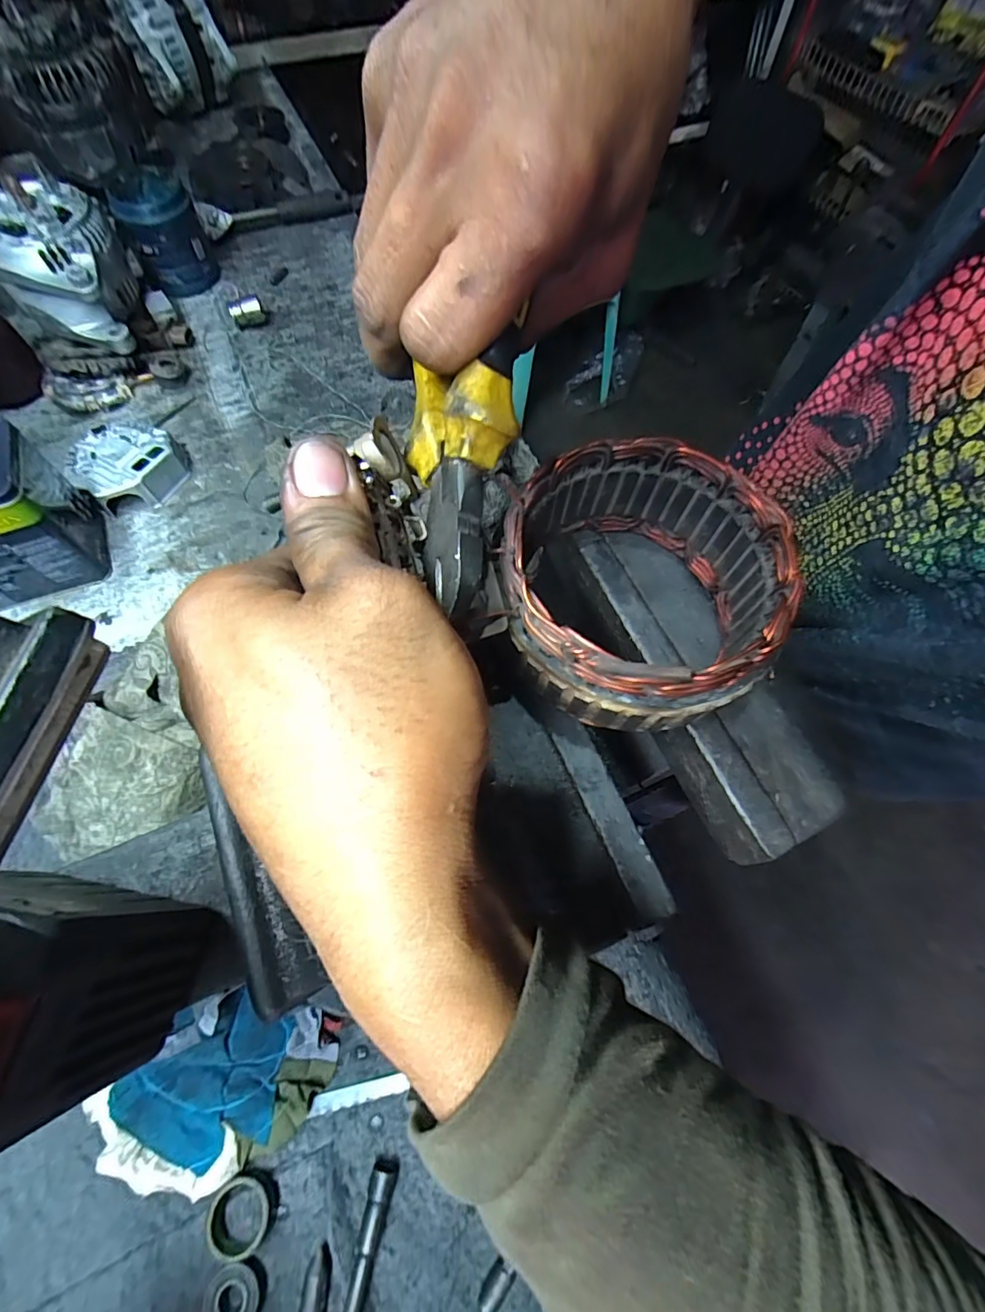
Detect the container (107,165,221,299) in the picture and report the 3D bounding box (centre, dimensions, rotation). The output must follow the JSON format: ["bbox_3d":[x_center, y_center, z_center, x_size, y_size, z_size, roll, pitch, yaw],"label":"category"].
[{"bbox_3d":[-0.416,-0.539,0.666,0.091,0.101,0.085,-26,69,-13],"label":"container"}]

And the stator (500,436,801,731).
[{"bbox_3d":[0.057,-0.025,0.211,0.106,0.052,0.116,0,66,-1],"label":"stator"}]

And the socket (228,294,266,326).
[{"bbox_3d":[-0.318,-0.448,0.676,0.041,0.029,0.039,-24,68,-12],"label":"socket"}]

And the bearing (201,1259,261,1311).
[{"bbox_3d":[-0.167,0.412,0.331,0.038,0.006,0.033,-37,72,-16],"label":"bearing"}]

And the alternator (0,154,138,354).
[{"bbox_3d":[-0.486,-0.436,0.579,0.112,0.104,0.148,-12,66,-7],"label":"alternator"}]

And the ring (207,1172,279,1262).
[{"bbox_3d":[-0.167,0.373,0.346,0.040,0.019,0.040,0,66,-1],"label":"ring"}]

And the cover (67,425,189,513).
[{"bbox_3d":[-0.386,-0.206,0.557,0.106,0.039,0.101,-36,71,-16],"label":"cover"}]

